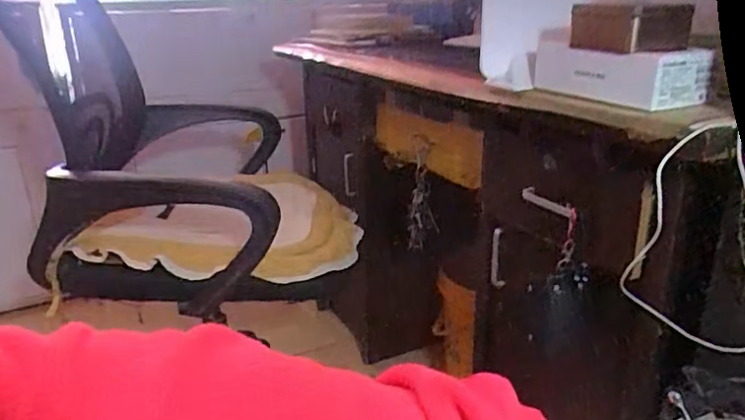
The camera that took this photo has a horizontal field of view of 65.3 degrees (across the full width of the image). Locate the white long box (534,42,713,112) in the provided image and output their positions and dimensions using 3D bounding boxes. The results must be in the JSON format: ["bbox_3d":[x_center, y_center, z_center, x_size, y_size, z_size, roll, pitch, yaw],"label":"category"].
[{"bbox_3d":[0.273,-0.158,0.661,0.084,0.053,0.186,-13,24,-27],"label":"white long box"}]

